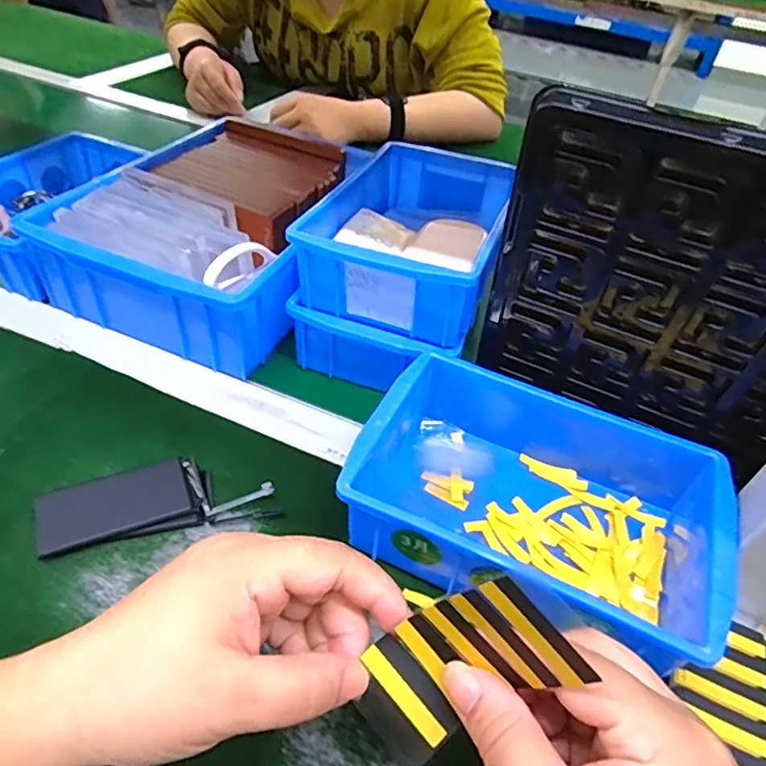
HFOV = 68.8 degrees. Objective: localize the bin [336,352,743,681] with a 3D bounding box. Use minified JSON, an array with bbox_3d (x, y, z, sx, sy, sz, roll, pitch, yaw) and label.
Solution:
[{"bbox_3d":[0.089,0.065,0.334,0.200,0.060,0.142,21,45,14],"label":"bin"}]

